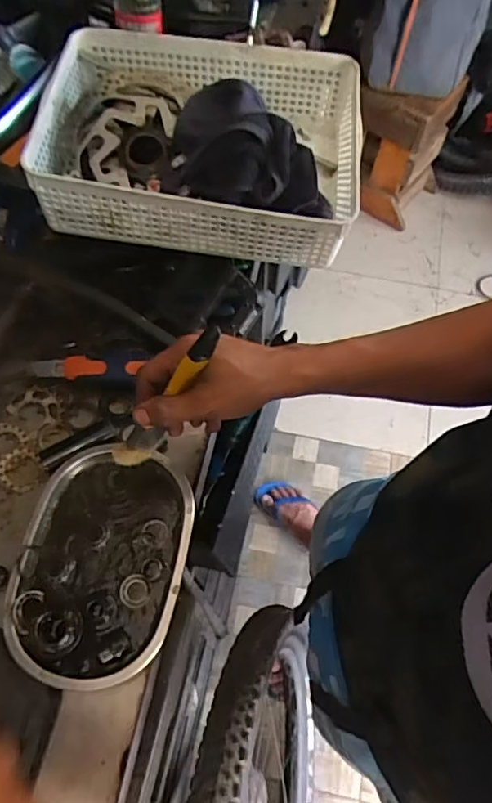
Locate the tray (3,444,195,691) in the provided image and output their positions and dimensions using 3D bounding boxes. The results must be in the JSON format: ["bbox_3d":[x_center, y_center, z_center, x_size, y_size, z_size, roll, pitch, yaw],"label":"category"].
[{"bbox_3d":[-0.136,0.151,0.526,0.155,0.030,0.219,7,63,3],"label":"tray"}]

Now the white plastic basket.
[{"bbox_3d":[-0.045,-0.282,0.602,0.329,0.099,0.244,7,63,3],"label":"white plastic basket"}]

